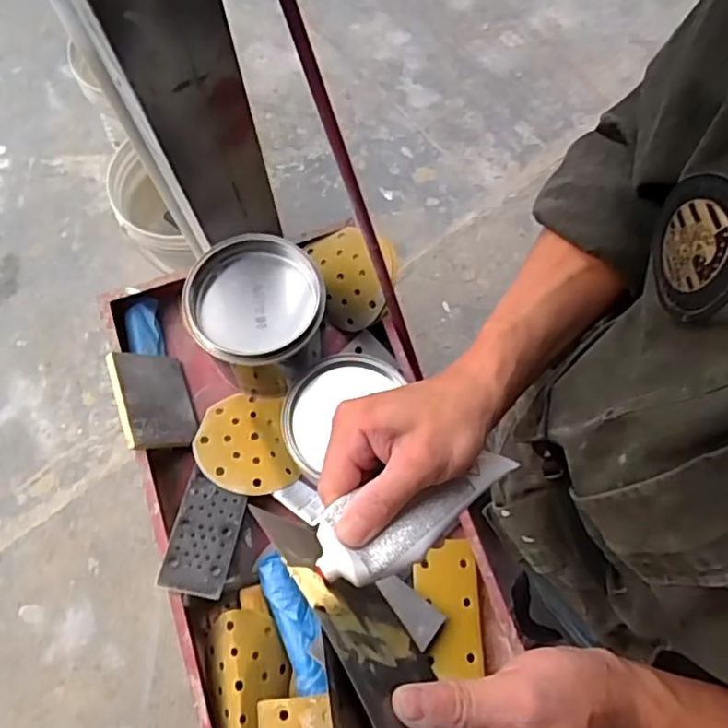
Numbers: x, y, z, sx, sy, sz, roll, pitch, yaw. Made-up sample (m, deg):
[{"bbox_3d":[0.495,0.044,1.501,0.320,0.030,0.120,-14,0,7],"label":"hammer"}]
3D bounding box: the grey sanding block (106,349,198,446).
[{"bbox_3d":[-0.255,0.043,0.751,0.017,0.104,0.121,-29,68,33],"label":"grey sanding block"}]

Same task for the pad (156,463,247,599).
[{"bbox_3d":[-0.179,0.190,0.694,0.070,0.005,0.131,13,55,-6],"label":"pad"}]

